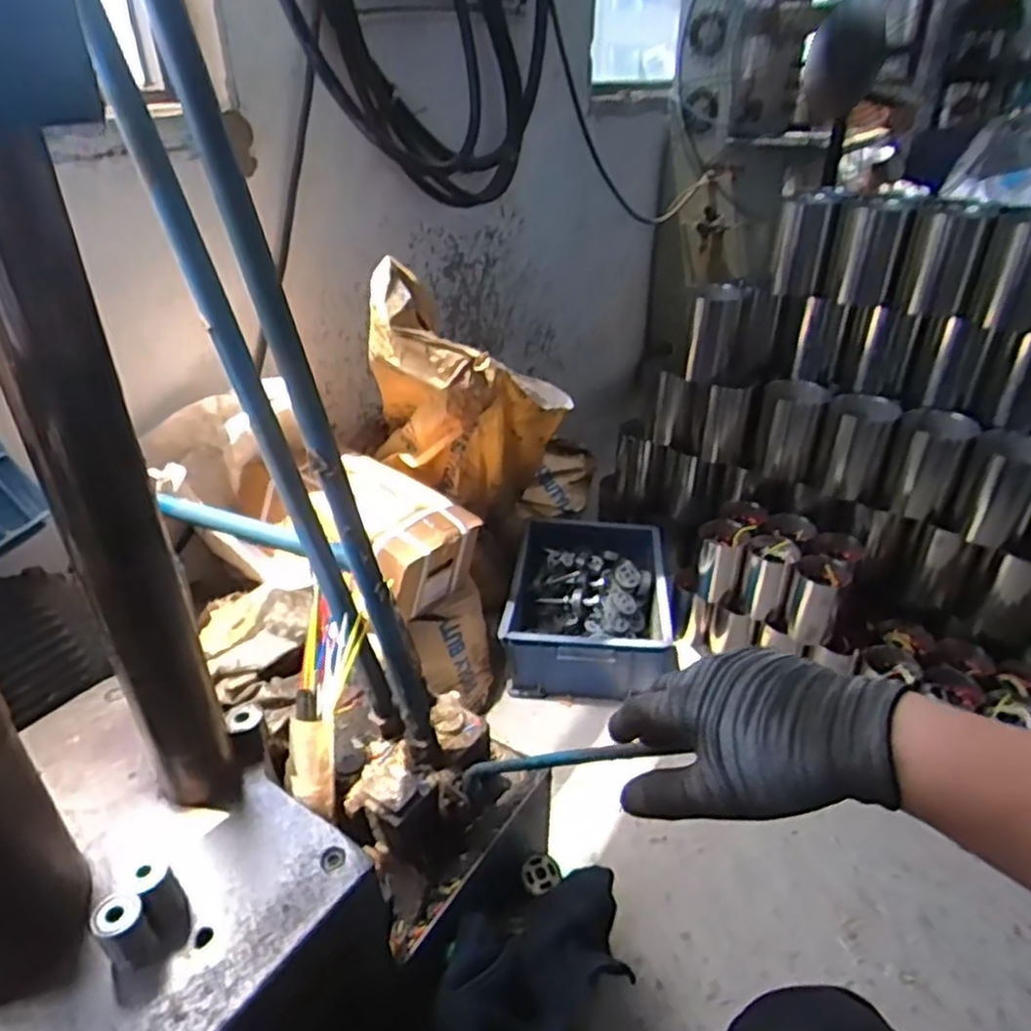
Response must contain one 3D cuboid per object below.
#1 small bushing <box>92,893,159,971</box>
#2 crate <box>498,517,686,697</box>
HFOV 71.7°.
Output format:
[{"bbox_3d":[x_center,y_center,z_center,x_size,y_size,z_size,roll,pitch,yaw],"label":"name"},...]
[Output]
[{"bbox_3d":[-0.280,0.300,0.514,0.029,0.052,0.031,0,32,0],"label":"small bushing"},{"bbox_3d":[0.153,0.173,1.426,0.310,0.138,0.384,5,32,8],"label":"crate"}]

